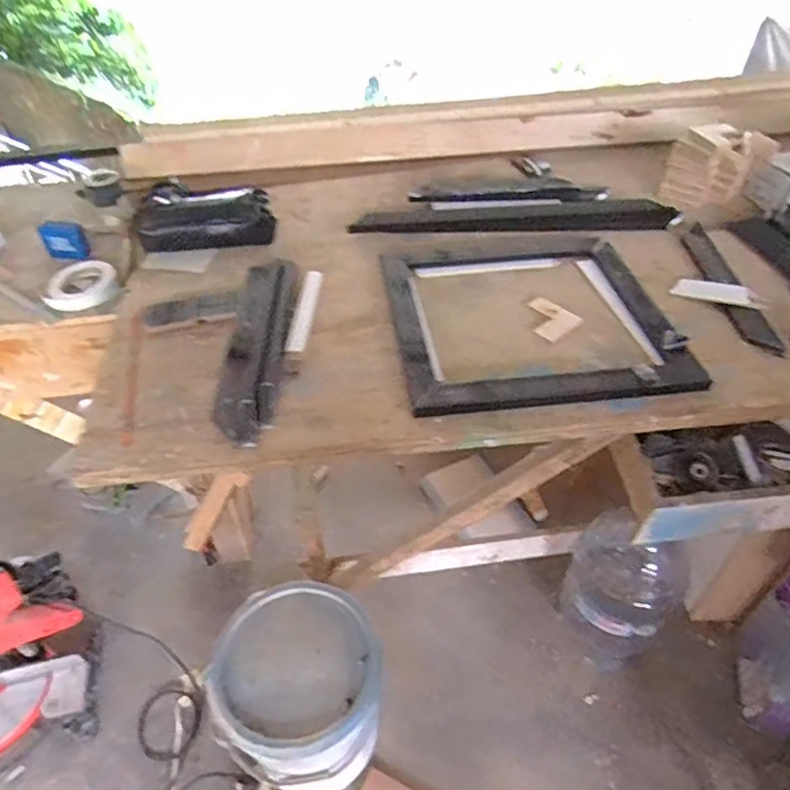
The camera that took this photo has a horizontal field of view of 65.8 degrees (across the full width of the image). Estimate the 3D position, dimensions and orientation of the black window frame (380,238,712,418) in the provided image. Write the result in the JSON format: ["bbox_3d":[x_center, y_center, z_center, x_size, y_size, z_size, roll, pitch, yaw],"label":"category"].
[{"bbox_3d":[0.226,-0.141,1.061,0.462,0.042,0.485,-4,42,-4],"label":"black window frame"}]

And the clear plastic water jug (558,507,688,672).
[{"bbox_3d":[0.513,0.437,1.403,0.229,0.324,0.229,28,49,25],"label":"clear plastic water jug"}]

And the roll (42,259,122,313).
[{"bbox_3d":[-0.583,-0.201,1.137,0.132,0.035,0.123,1,43,-1],"label":"roll"}]

